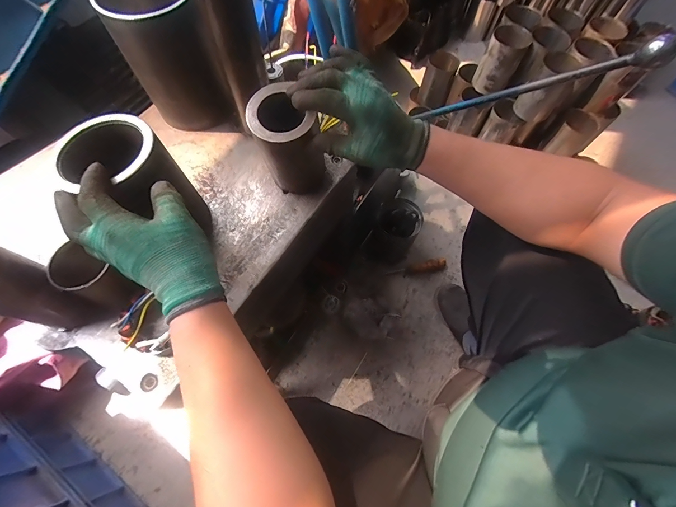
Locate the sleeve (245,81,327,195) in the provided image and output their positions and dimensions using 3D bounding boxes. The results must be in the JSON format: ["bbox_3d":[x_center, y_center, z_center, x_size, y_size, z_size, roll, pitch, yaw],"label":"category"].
[{"bbox_3d":[-0.063,-0.147,0.446,0.082,0.152,0.073,8,68,10],"label":"sleeve"}]

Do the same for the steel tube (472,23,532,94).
[{"bbox_3d":[0.419,-0.494,0.816,0.093,0.132,0.079,31,69,12],"label":"steel tube"}]

